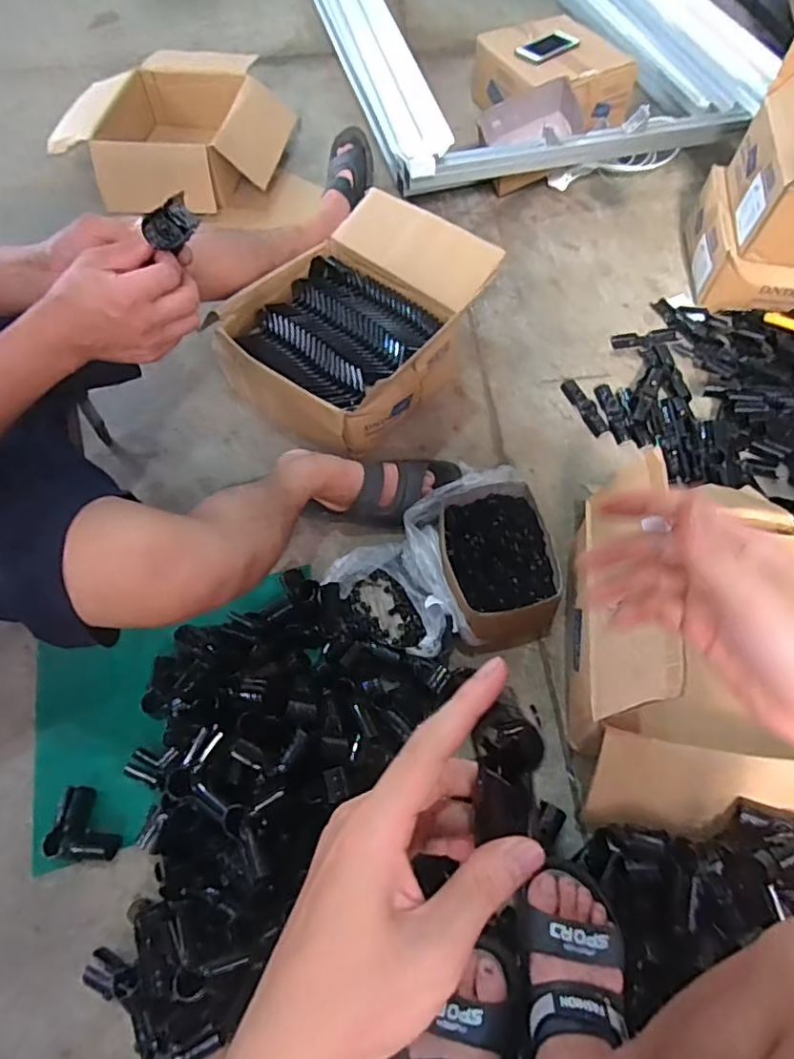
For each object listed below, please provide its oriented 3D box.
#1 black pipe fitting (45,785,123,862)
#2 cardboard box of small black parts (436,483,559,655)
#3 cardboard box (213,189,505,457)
[{"bbox_3d":[-0.376,0.360,0.716,0.076,0.030,0.076,8,61,5],"label":"black pipe fitting"},{"bbox_3d":[0.147,0.057,0.879,0.157,0.104,0.219,-8,61,-4],"label":"cardboard box of small black parts"},{"bbox_3d":[-0.074,-0.373,1.033,0.363,0.197,0.418,34,66,18],"label":"cardboard box"}]

